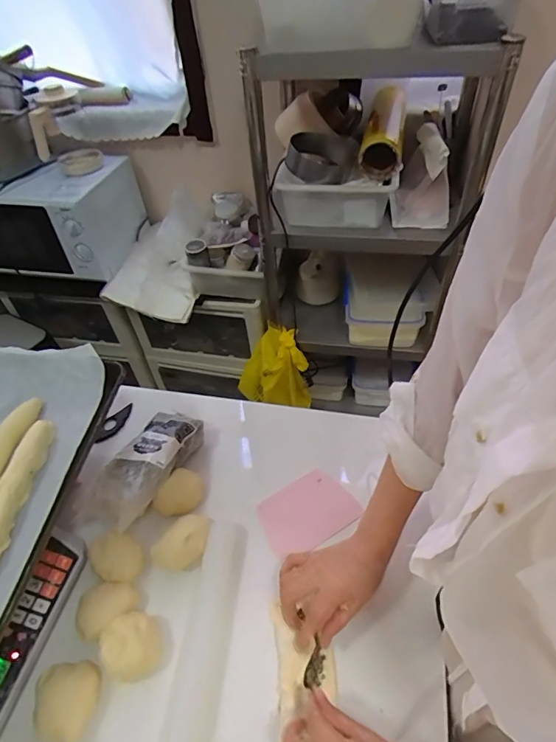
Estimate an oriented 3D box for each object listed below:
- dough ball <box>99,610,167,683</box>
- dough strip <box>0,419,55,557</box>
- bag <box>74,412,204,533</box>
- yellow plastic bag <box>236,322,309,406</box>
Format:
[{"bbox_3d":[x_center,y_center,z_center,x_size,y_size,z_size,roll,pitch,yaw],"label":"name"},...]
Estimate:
[{"bbox_3d":[-0.154,0.291,0.471,0.060,0.037,0.058,-2,47,3],"label":"dough ball"},{"bbox_3d":[-0.302,0.140,0.496,0.028,0.026,0.196,0,47,5],"label":"dough strip"},{"bbox_3d":[-0.179,0.124,0.592,0.086,0.051,0.204,13,31,16],"label":"bag"},{"bbox_3d":[-0.015,0.002,1.410,0.210,0.315,0.151,-16,48,-10],"label":"yellow plastic bag"}]

